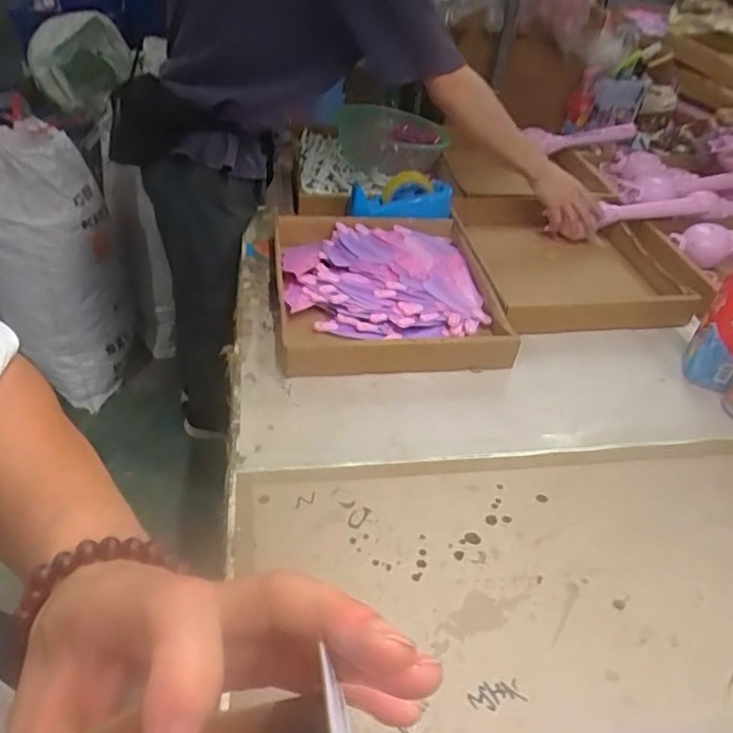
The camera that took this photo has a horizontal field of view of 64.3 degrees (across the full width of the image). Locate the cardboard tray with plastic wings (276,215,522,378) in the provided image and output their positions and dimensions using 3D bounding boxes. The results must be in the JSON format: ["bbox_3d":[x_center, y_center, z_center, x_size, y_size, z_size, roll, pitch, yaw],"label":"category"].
[{"bbox_3d":[0.028,-0.140,0.963,0.339,0.051,0.384,-2,42,-10],"label":"cardboard tray with plastic wings"}]

